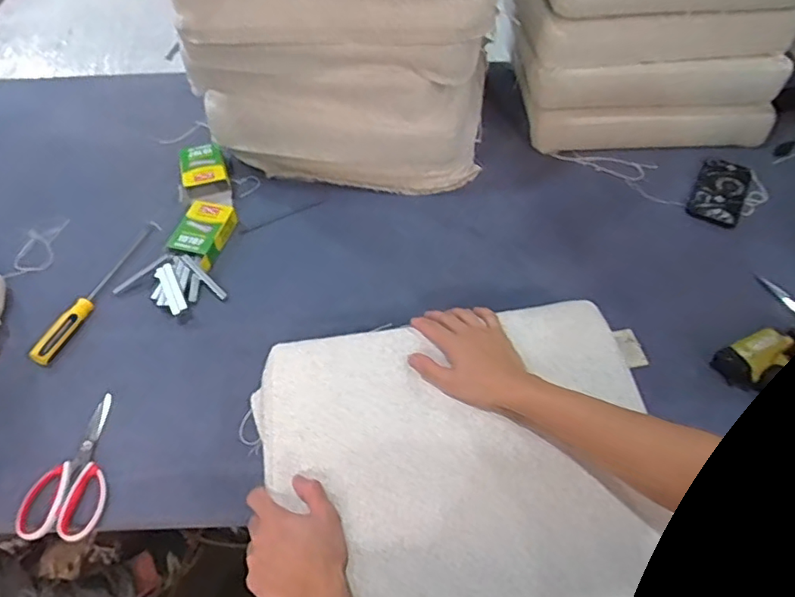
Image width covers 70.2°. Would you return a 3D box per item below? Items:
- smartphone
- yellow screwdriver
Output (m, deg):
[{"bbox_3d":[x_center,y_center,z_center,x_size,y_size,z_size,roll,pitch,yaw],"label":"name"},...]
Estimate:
[{"bbox_3d":[0.566,-0.190,0.992,0.081,0.012,0.158,25,58,19],"label":"smartphone"},{"bbox_3d":[-0.481,-0.024,0.914,0.027,0.030,0.301,14,55,12],"label":"yellow screwdriver"}]

